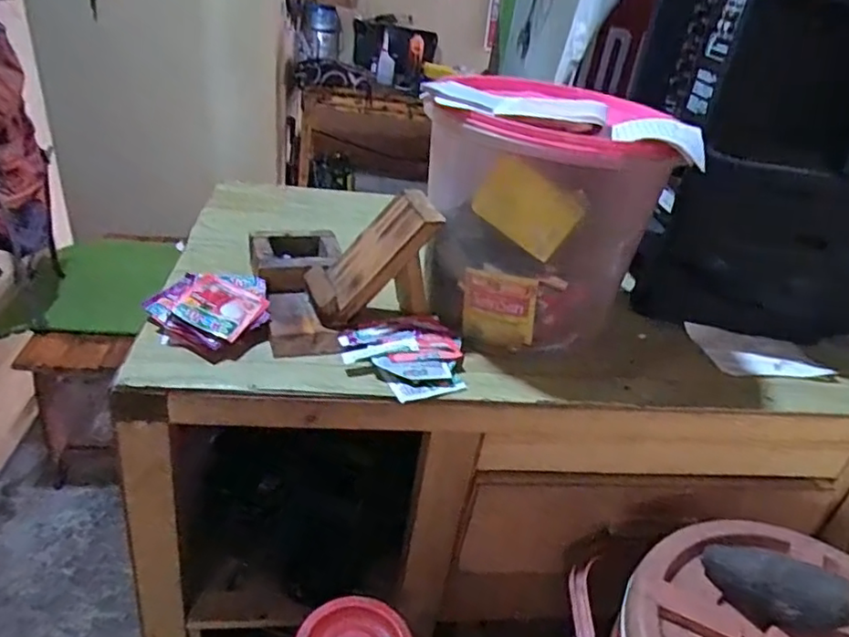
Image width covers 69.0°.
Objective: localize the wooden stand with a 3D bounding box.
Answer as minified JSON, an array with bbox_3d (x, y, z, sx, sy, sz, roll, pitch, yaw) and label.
[{"bbox_3d":[-0.055,-0.064,0.645,0.121,0.114,0.077,-5,34,-19],"label":"wooden stand"}]

